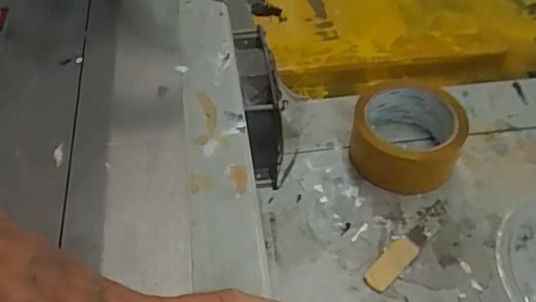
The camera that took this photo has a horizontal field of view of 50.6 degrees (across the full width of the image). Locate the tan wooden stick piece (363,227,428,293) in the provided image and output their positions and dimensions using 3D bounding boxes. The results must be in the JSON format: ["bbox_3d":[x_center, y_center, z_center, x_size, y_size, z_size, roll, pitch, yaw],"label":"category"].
[{"bbox_3d":[0.105,0.087,0.462,0.023,0.004,0.071,34,56,27],"label":"tan wooden stick piece"}]

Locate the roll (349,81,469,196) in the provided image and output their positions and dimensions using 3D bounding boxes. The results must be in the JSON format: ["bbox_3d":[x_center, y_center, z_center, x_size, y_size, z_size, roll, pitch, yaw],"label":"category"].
[{"bbox_3d":[0.128,-0.019,0.518,0.096,0.054,0.105,0,48,0],"label":"roll"}]

